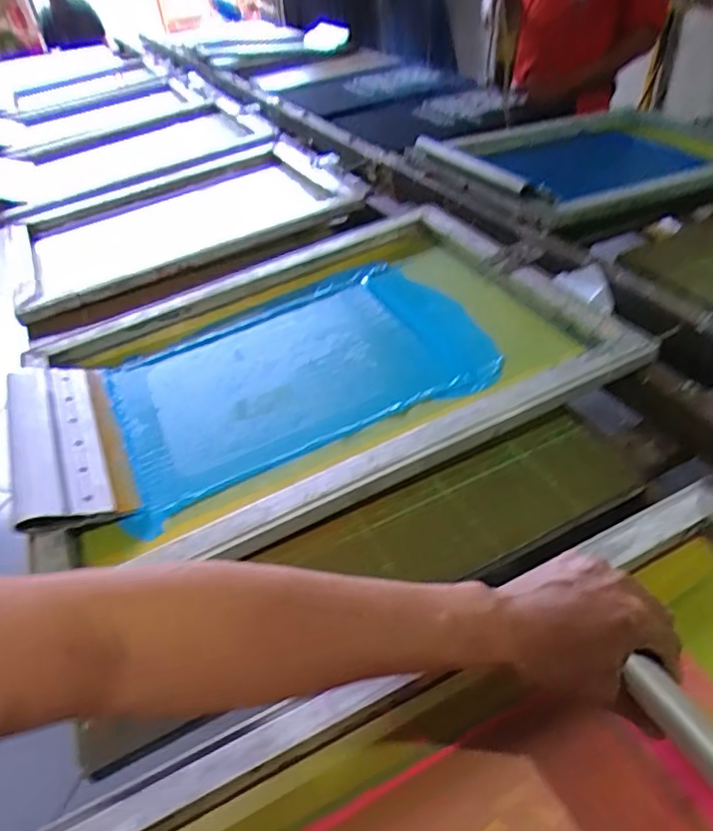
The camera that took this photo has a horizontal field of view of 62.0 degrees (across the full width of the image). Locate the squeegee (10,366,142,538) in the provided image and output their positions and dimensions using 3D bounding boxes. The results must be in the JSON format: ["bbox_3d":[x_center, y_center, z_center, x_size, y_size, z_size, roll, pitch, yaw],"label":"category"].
[{"bbox_3d":[-0.358,0.027,0.731,0.119,0.029,0.301,-5,37,-30],"label":"squeegee"}]

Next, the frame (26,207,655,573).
[{"bbox_3d":[-0.071,-0.084,0.822,0.698,0.058,0.546,-24,43,-12],"label":"frame"}]

